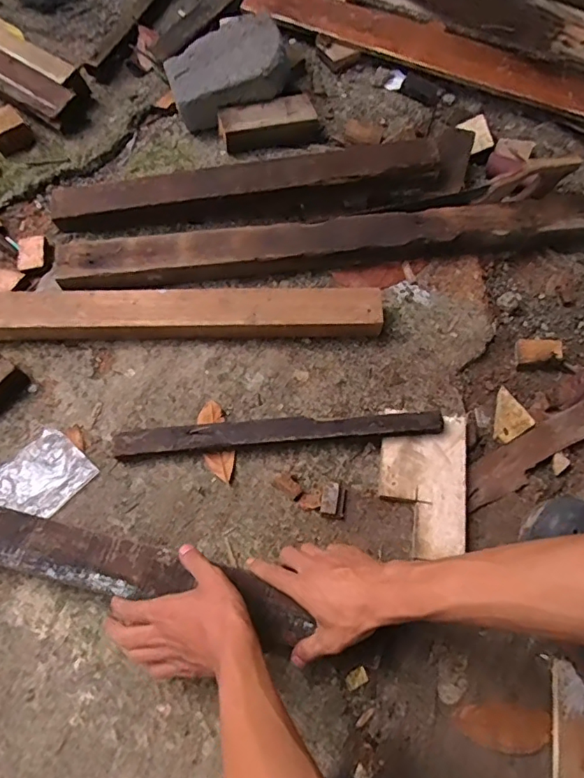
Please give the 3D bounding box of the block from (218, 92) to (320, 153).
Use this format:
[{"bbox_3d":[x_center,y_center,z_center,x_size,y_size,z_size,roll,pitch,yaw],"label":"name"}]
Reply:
[{"bbox_3d":[-0.039,-0.442,0.853,0.164,0.048,0.073,-11,67,-4],"label":"block"}]

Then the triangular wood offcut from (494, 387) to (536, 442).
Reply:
[{"bbox_3d":[0.280,0.035,0.673,0.054,0.014,0.060,-33,70,-13],"label":"triangular wood offcut"}]

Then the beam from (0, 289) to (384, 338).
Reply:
[{"bbox_3d":[-0.162,-0.100,0.698,0.564,0.046,0.067,0,66,1],"label":"beam"}]

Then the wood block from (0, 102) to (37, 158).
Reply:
[{"bbox_3d":[-0.482,-0.440,0.867,0.065,0.046,0.073,-38,71,-15],"label":"wood block"}]

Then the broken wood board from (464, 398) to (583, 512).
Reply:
[{"bbox_3d":[0.323,0.071,0.658,0.256,0.013,0.051,-28,69,-11],"label":"broken wood board"}]

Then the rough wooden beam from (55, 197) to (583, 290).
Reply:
[{"bbox_3d":[0.074,-0.206,0.742,0.796,0.048,0.072,-6,66,-2],"label":"rough wooden beam"}]

